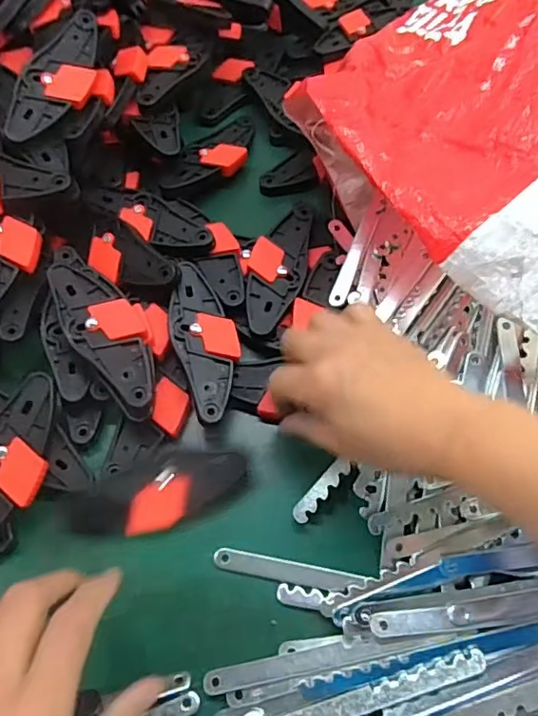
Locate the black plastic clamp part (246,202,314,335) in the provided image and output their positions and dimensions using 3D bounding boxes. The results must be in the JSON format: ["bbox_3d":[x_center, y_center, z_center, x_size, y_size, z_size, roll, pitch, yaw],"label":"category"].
[{"bbox_3d":[0.007,-0.074,0.443,0.042,0.008,0.123,15,66,6],"label":"black plastic clamp part"}]

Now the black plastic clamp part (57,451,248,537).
[{"bbox_3d":[-0.074,0.088,0.368,0.121,0.014,0.048,-18,67,-8],"label":"black plastic clamp part"}]

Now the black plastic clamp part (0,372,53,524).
[{"bbox_3d":[-0.174,0.073,0.375,0.046,0.024,0.123,12,66,5],"label":"black plastic clamp part"}]

